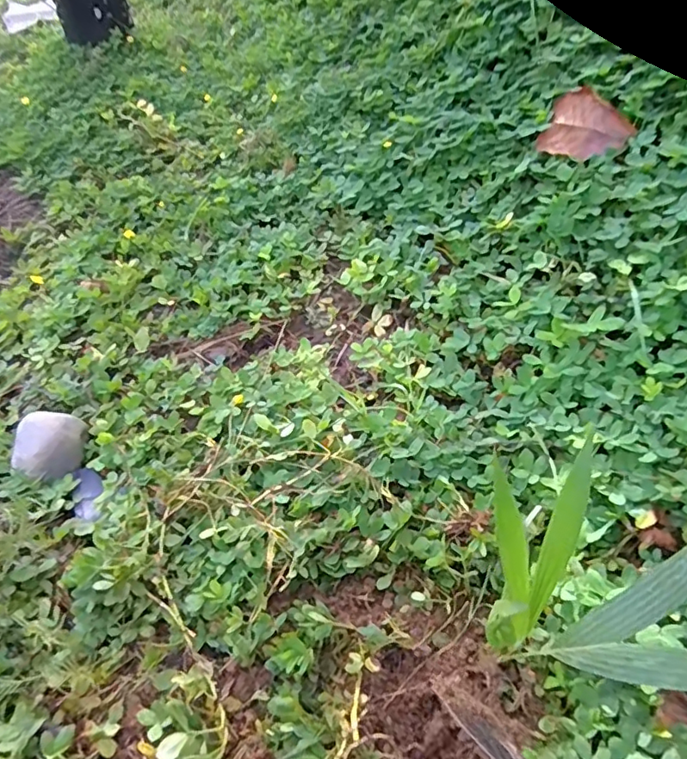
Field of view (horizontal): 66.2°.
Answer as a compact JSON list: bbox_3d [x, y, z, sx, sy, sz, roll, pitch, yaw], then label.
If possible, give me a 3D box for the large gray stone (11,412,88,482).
[{"bbox_3d":[-0.375,0.083,0.663,0.086,0.040,0.094,1,46,-1],"label":"large gray stone"}]

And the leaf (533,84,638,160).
[{"bbox_3d":[0.351,-0.364,0.762,0.125,0.088,0.019,35,25,33],"label":"leaf"}]

